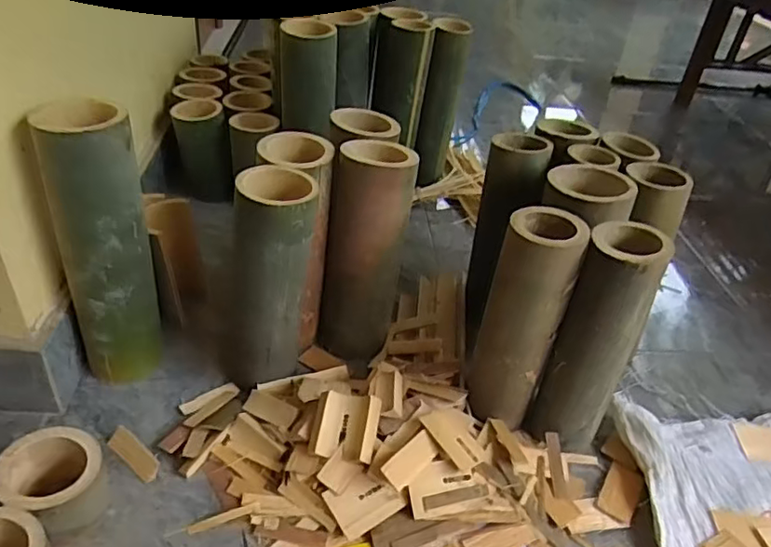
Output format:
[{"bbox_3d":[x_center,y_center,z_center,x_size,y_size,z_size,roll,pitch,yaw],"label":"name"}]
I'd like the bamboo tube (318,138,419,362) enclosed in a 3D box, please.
[{"bbox_3d":[-0.027,-0.021,0.756,0.106,0.266,0.087,4,36,-4],"label":"bamboo tube"}]

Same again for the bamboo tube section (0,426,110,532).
[{"bbox_3d":[-0.315,0.204,0.576,0.090,0.084,0.085,4,36,-3],"label":"bamboo tube section"}]

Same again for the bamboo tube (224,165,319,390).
[{"bbox_3d":[-0.132,0.009,0.695,0.101,0.258,0.085,4,36,-4],"label":"bamboo tube"}]

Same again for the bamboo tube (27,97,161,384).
[{"bbox_3d":[-0.317,-0.025,0.682,0.092,0.314,0.088,-16,42,-27],"label":"bamboo tube"}]

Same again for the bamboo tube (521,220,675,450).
[{"bbox_3d":[0.236,0.083,0.681,0.078,0.275,0.090,29,42,28],"label":"bamboo tube"}]

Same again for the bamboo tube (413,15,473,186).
[{"bbox_3d":[0.101,-0.304,1.103,0.071,0.286,0.061,10,36,4],"label":"bamboo tube"}]

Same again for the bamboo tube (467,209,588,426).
[{"bbox_3d":[0.153,0.055,0.672,0.078,0.248,0.068,22,39,20],"label":"bamboo tube"}]

